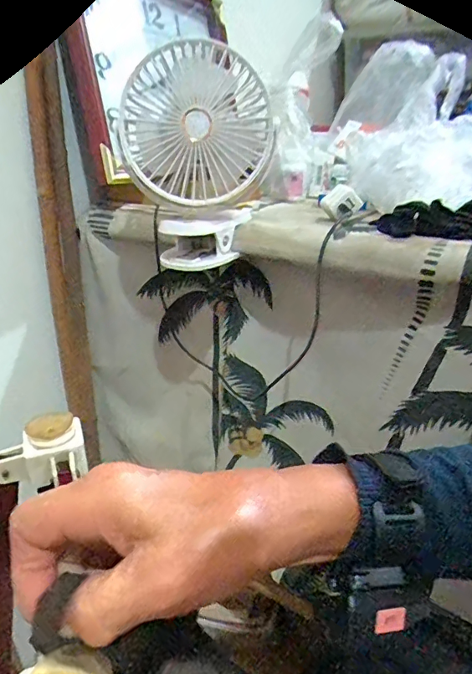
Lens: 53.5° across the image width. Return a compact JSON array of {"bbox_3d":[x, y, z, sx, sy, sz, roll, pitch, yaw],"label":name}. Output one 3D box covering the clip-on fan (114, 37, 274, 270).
[{"bbox_3d":[-0.042,-0.176,0.476,0.157,0.193,0.070,2,23,6],"label":"clip-on fan"}]

